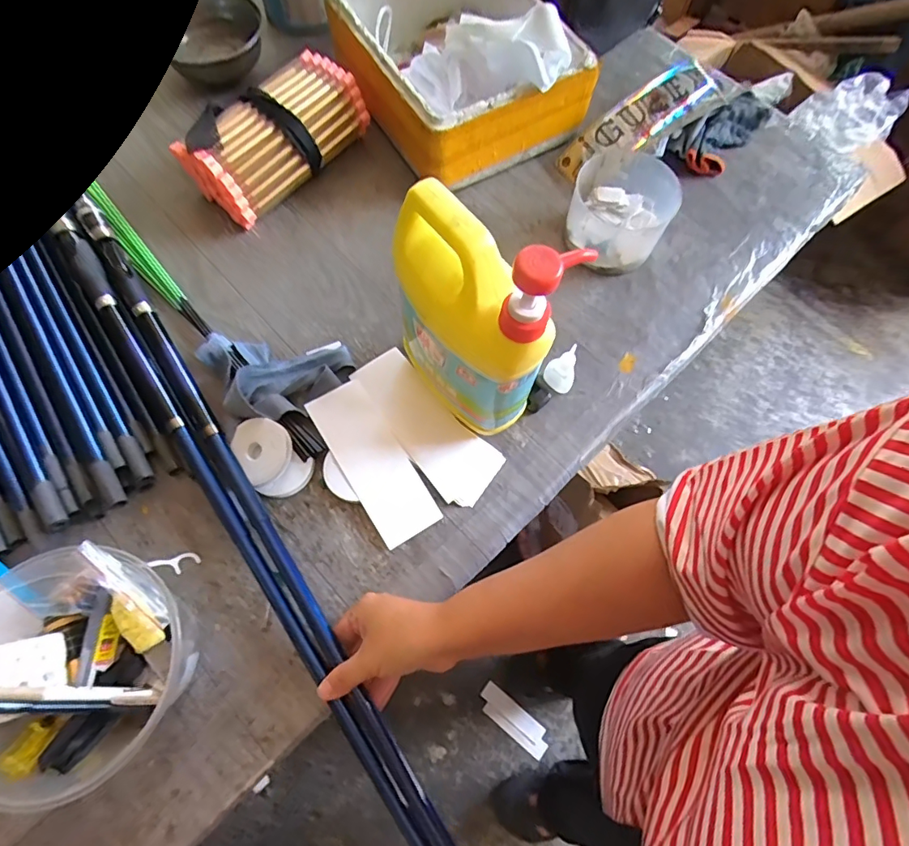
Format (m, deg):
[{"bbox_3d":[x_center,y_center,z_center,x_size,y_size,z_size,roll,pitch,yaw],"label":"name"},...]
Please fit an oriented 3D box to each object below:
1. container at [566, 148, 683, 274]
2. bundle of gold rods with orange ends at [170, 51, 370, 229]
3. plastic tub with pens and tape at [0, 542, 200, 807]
[{"bbox_3d":[0.195,-0.249,0.589,0.116,0.072,0.124,31,71,9],"label":"container"},{"bbox_3d":[-0.218,-0.345,0.604,0.111,0.086,0.215,39,72,12],"label":"bundle of gold rods with orange ends"},{"bbox_3d":[-0.306,0.190,0.386,0.164,0.105,0.155,1,69,-2],"label":"plastic tub with pens and tape"}]

